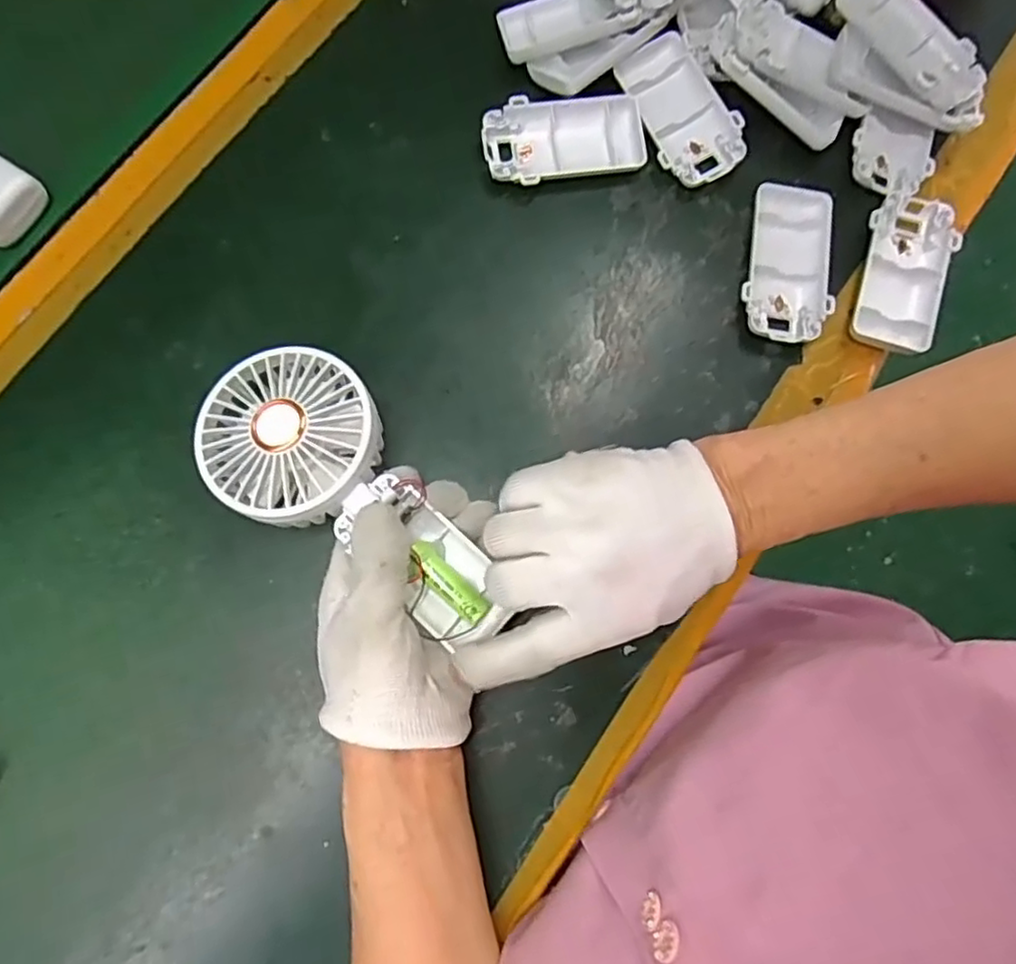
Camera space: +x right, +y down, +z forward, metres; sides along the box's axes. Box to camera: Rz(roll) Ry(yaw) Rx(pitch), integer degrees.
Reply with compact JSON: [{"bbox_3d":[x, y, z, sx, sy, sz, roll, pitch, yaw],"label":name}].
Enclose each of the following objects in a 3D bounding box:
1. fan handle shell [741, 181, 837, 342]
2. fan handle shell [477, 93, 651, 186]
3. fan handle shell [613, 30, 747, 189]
[{"bbox_3d":[0.165,-0.129,0.398,0.049,0.013,0.097,7,79,0],"label":"fan handle shell"},{"bbox_3d":[0.034,-0.206,0.405,0.095,0.016,0.048,-12,80,-4],"label":"fan handle shell"},{"bbox_3d":[0.105,-0.228,0.415,0.048,0.019,0.098,-25,81,-6],"label":"fan handle shell"}]

